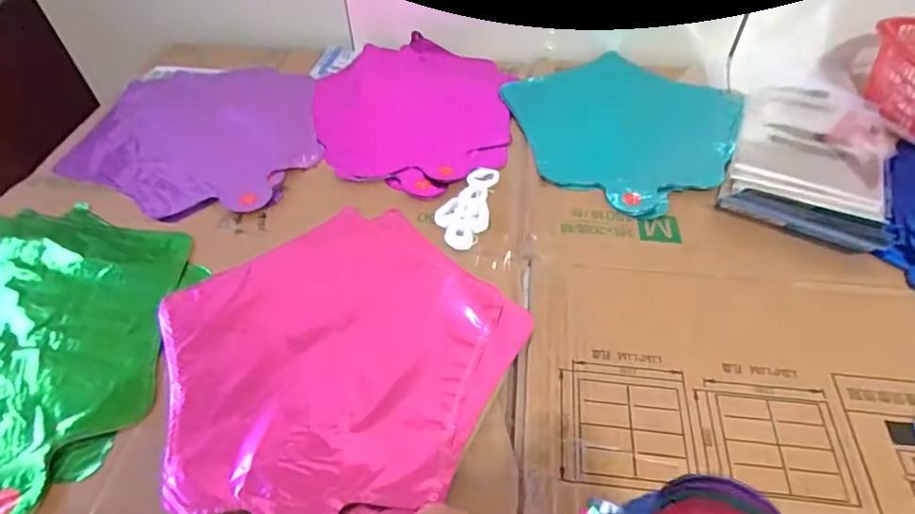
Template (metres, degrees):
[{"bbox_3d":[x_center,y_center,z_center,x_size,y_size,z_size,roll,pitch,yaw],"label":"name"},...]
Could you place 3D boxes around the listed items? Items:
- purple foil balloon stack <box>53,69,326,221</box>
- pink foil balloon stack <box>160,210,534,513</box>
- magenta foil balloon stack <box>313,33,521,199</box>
[{"bbox_3d":[-0.264,-0.127,0.544,0.240,0.005,0.246,-5,47,-3],"label":"purple foil balloon stack"},{"bbox_3d":[-0.085,0.065,0.371,0.232,0.004,0.231,-31,54,-24],"label":"pink foil balloon stack"},{"bbox_3d":[-0.051,-0.163,0.579,0.214,0.014,0.276,4,48,6],"label":"magenta foil balloon stack"}]

